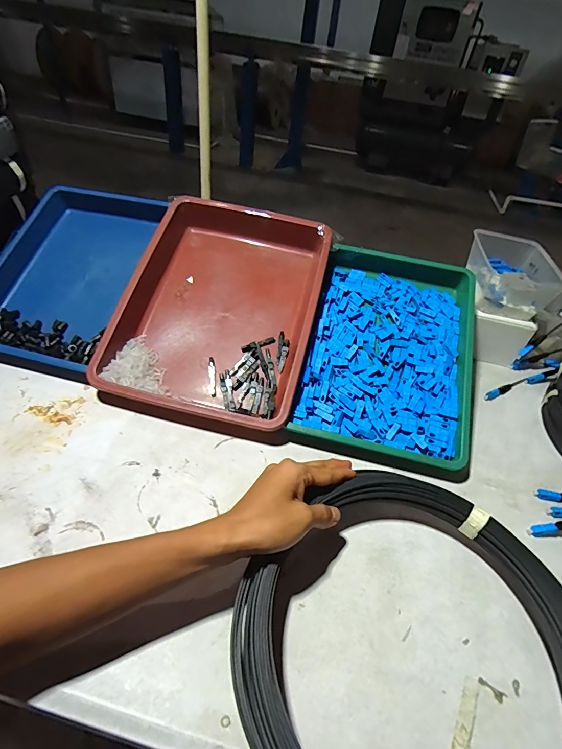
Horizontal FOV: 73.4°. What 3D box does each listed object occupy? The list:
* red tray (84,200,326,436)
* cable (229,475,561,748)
[{"bbox_3d":[-0.085,-0.105,0.564,0.265,0.073,0.354,14,70,1],"label":"red tray"},{"bbox_3d":[0.114,0.215,0.308,0.287,0.036,0.260,-29,55,-32],"label":"cable"}]

